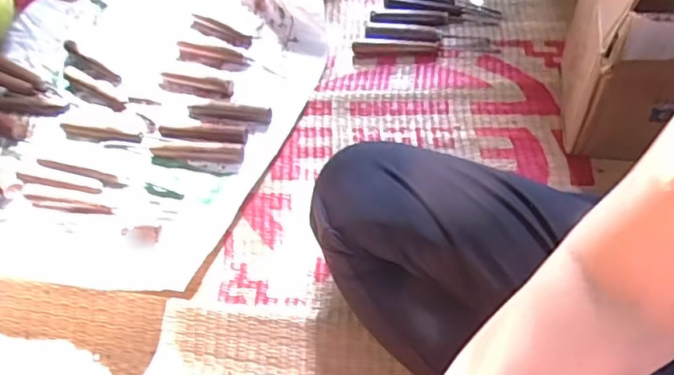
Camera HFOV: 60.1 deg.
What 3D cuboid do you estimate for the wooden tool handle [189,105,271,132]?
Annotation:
[{"bbox_3d":[-0.129,-0.087,0.692,0.101,0.006,0.028,5,53,7],"label":"wooden tool handle"}]

